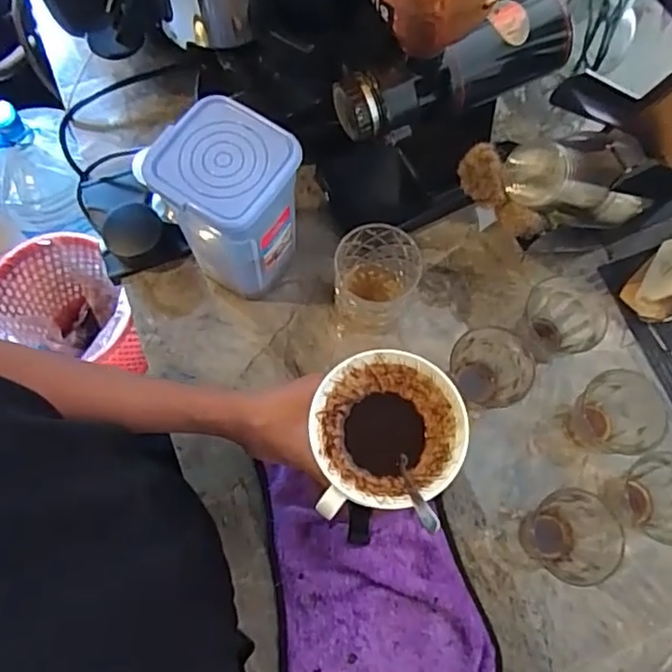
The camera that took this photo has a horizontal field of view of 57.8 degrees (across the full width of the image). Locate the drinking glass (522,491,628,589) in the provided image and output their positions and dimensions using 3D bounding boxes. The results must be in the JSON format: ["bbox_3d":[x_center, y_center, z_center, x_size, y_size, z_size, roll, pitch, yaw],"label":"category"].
[{"bbox_3d":[0.219,0.186,0.566,0.089,0.071,0.079,-21,74,-8],"label":"drinking glass"}]

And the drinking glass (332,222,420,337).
[{"bbox_3d":[0.041,-0.053,0.624,0.085,0.089,0.084,0,72,-1],"label":"drinking glass"}]

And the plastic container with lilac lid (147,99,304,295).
[{"bbox_3d":[-0.095,-0.117,0.591,0.107,0.193,0.106,35,74,9],"label":"plastic container with lilac lid"}]

